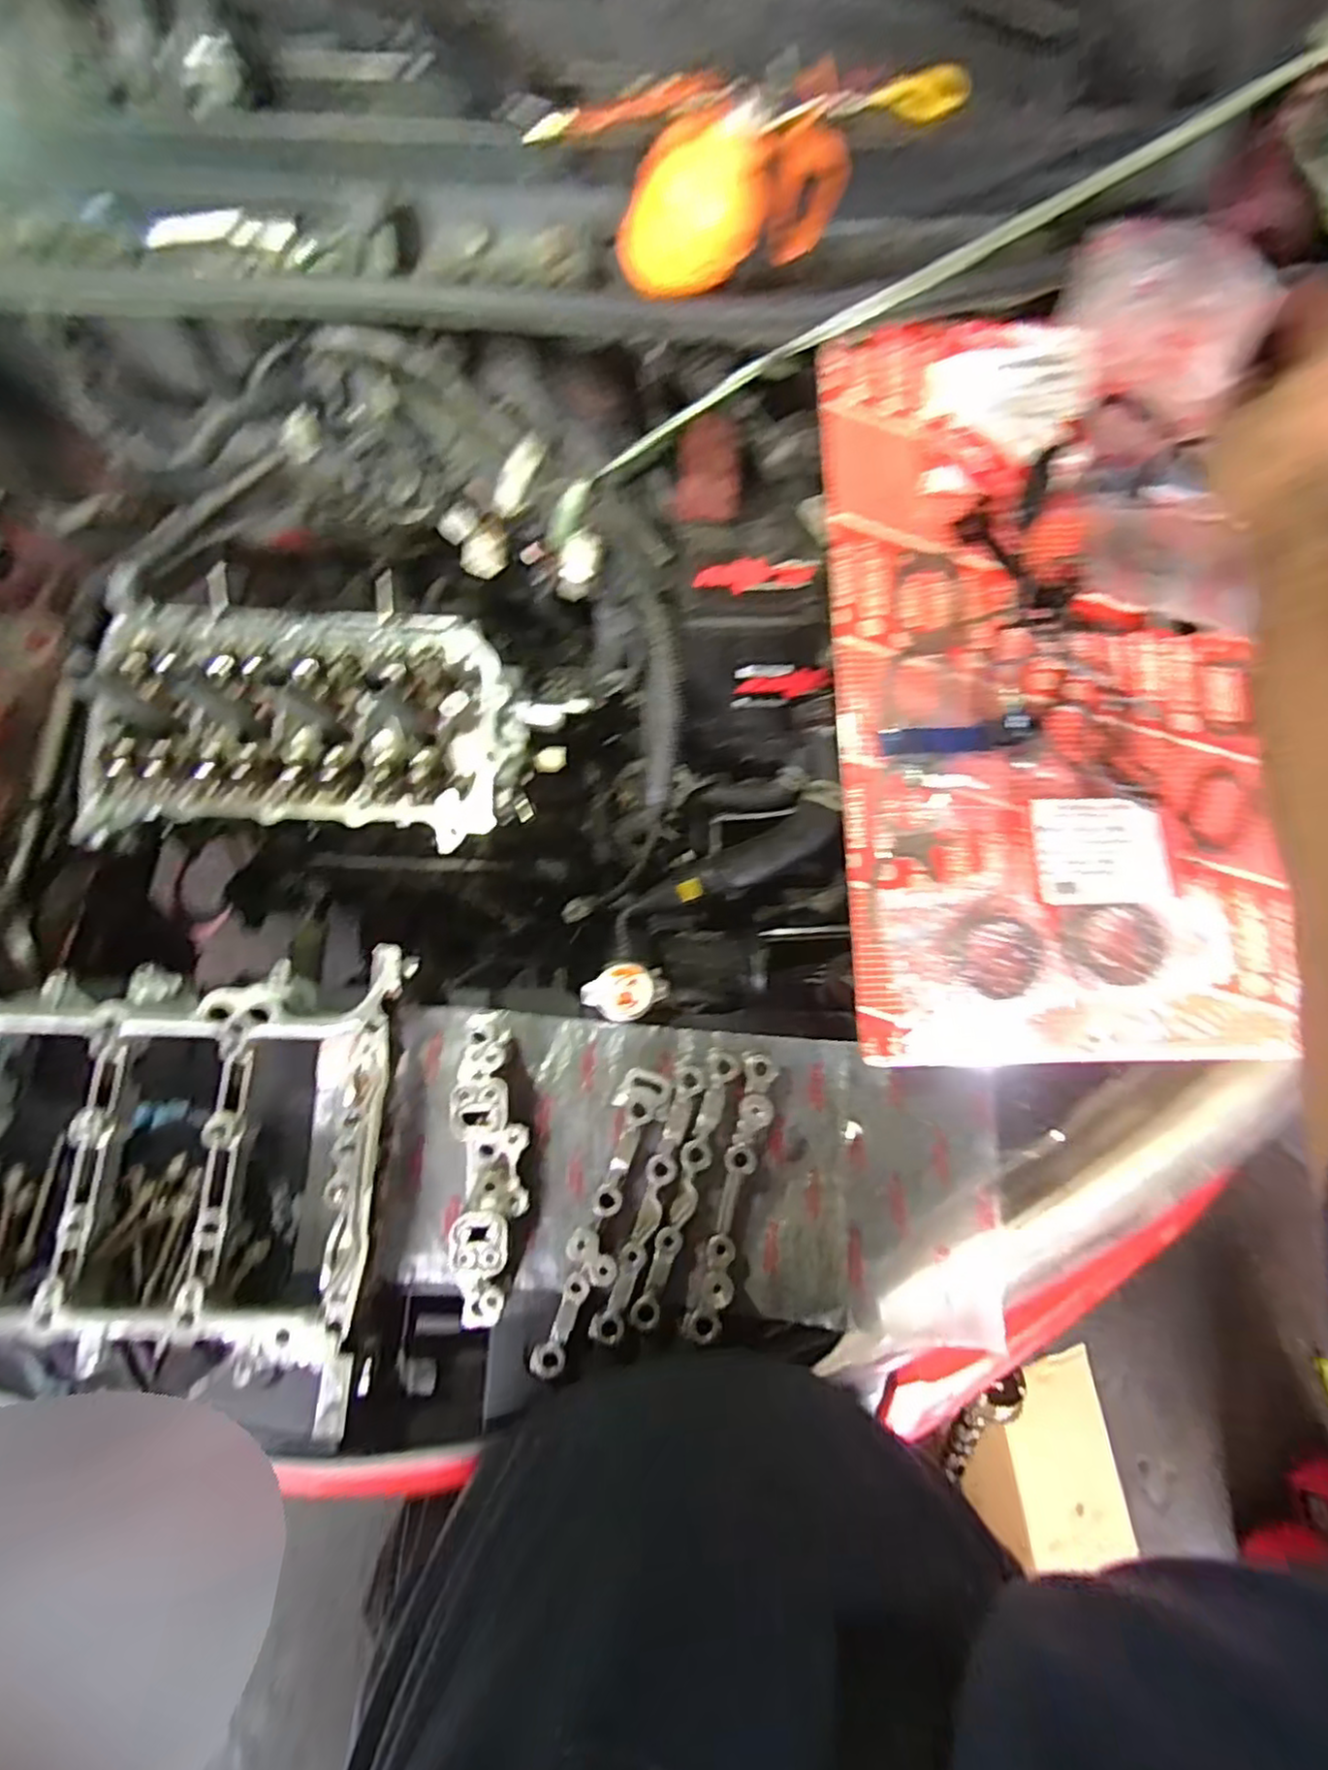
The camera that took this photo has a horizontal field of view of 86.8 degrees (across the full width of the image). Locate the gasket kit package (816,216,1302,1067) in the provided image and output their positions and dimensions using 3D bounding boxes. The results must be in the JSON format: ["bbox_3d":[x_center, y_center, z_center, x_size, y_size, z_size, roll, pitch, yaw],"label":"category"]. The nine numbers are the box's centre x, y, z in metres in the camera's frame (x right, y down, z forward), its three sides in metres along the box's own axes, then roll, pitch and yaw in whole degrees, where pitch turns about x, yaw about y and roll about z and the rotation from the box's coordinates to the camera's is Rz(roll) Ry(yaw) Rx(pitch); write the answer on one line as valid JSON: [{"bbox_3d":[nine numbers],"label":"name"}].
[{"bbox_3d":[0.274,-0.149,0.468,0.302,0.060,0.527,-2,86,4],"label":"gasket kit package"}]

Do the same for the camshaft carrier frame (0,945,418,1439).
[{"bbox_3d":[-0.375,0.180,0.462,0.389,0.092,0.270,2,72,0],"label":"camshaft carrier frame"}]

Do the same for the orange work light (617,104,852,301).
[{"bbox_3d":[0.044,-0.438,0.441,0.132,0.086,0.058,-23,74,-8],"label":"orange work light"}]

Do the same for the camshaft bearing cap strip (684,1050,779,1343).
[{"bbox_3d":[0.047,0.203,0.466,0.023,0.028,0.183,16,73,4],"label":"camshaft bearing cap strip"}]

